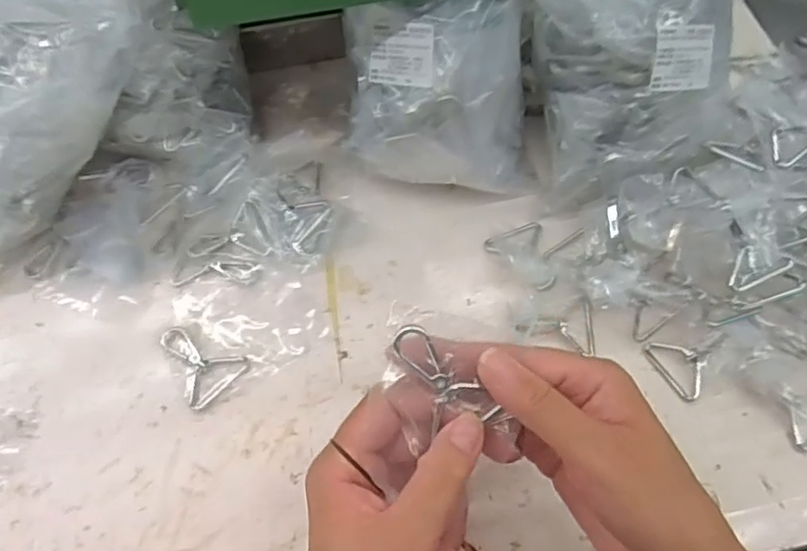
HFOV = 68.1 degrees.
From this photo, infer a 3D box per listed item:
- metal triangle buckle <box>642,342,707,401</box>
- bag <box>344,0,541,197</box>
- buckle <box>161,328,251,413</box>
[{"bbox_3d":[0.192,0.062,0.415,0.029,0.005,0.046,-39,65,11],"label":"metal triangle buckle"},{"bbox_3d":[0.032,-0.129,0.438,0.144,0.150,0.082,12,64,5],"label":"bag"},{"bbox_3d":[-0.144,0.057,0.421,0.048,0.010,0.059,-38,70,-17],"label":"buckle"}]

